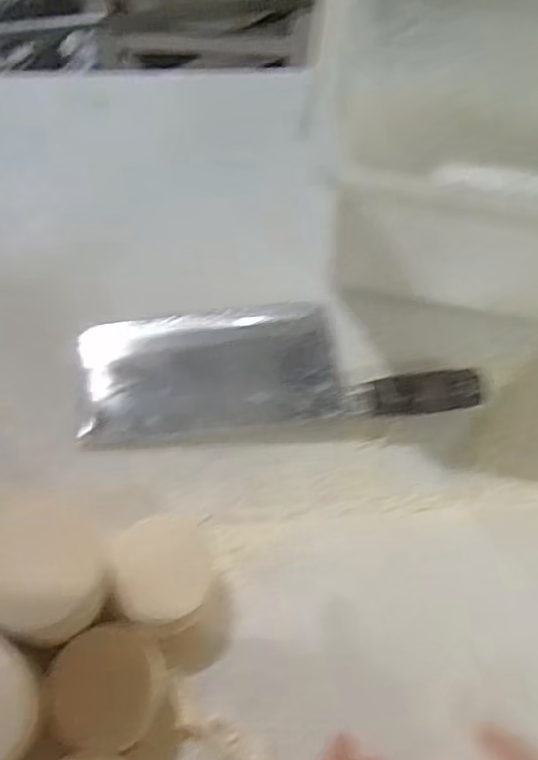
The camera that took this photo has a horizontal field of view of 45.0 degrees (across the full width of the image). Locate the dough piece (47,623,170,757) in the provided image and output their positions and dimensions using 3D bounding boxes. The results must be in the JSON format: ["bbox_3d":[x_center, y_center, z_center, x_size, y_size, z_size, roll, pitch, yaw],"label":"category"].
[{"bbox_3d":[-0.092,0.176,0.371,0.061,0.024,0.065,1,62,-2],"label":"dough piece"}]

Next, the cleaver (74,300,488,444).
[{"bbox_3d":[0.004,-0.017,0.510,0.291,0.027,0.116,-5,62,-5],"label":"cleaver"}]

